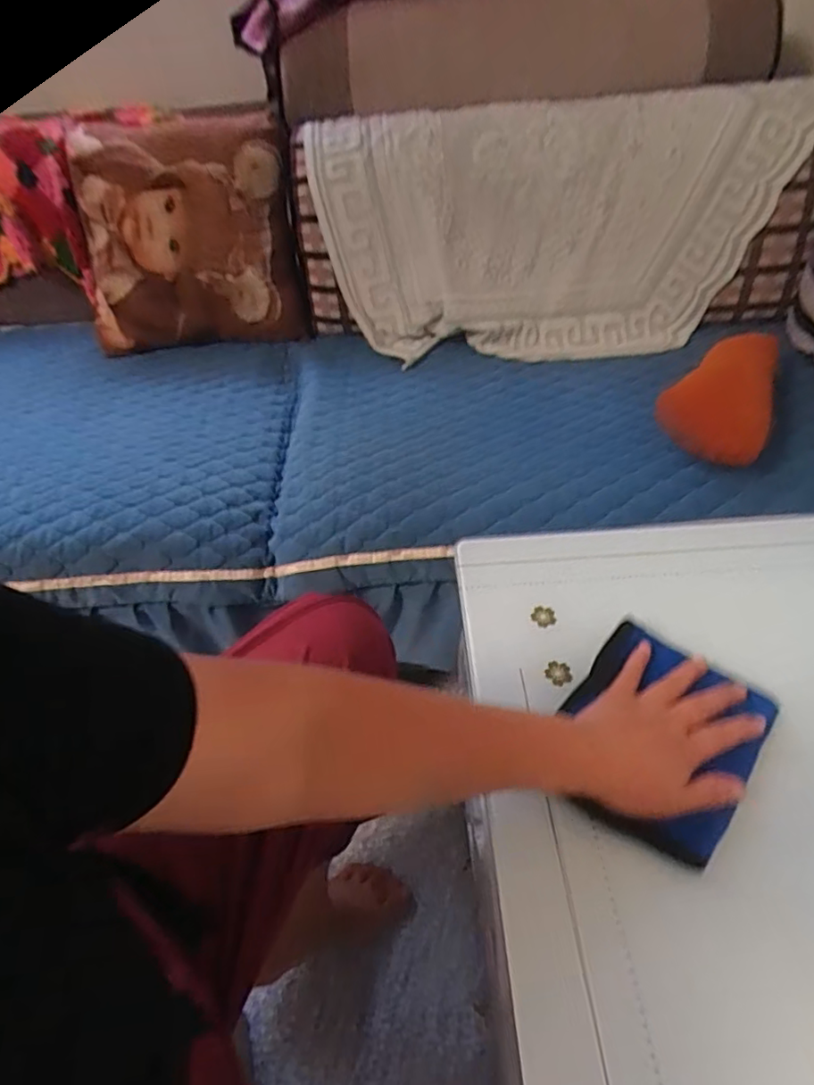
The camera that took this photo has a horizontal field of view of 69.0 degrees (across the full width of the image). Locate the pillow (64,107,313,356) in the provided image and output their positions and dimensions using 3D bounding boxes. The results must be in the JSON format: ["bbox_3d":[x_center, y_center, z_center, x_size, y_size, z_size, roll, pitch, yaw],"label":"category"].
[{"bbox_3d":[-0.414,-0.567,1.112,0.396,0.349,0.185,-6,43,-2],"label":"pillow"}]

